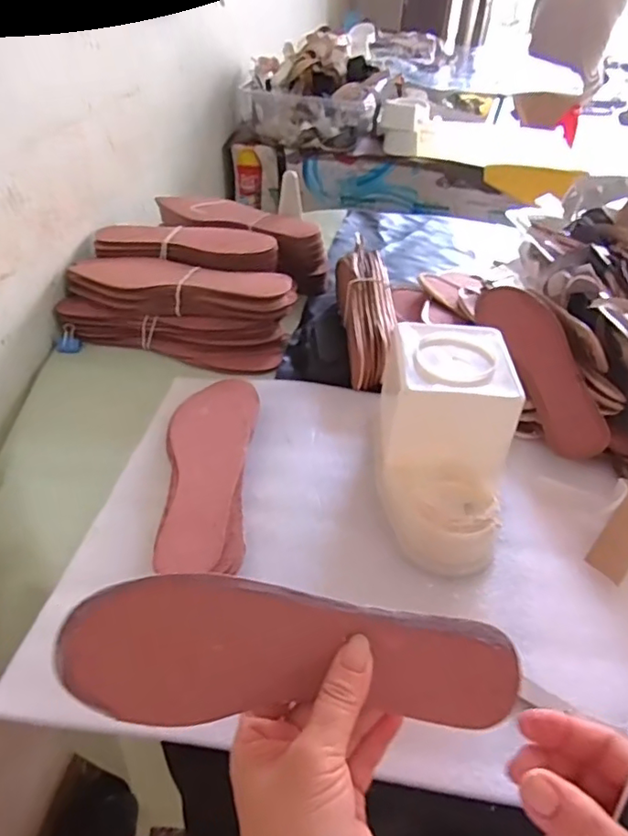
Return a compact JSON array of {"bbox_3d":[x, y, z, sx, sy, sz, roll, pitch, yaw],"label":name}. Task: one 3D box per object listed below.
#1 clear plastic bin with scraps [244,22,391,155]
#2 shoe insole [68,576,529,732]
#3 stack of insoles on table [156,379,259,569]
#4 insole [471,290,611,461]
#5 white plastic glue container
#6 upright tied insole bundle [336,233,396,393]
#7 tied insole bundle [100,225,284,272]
[{"bbox_3d":[-0.002,-0.689,1.200,0.294,0.154,0.191,1,41,-3],"label":"clear plastic bin with scraps"},{"bbox_3d":[-0.014,0.116,0.291,0.224,0.010,0.066,1,75,0],"label":"shoe insole"},{"bbox_3d":[-0.095,0.040,0.512,0.080,0.019,0.235,2,41,-2],"label":"stack of insoles on table"},{"bbox_3d":[0.231,-0.059,0.591,0.064,0.020,0.225,-31,53,19],"label":"insole"},{"bbox_3d":[0.107,0.017,0.481,0.109,0.111,0.190,6,41,3],"label":"white plastic glue container"},{"bbox_3d":[0.066,-0.127,0.678,0.063,0.072,0.220,-1,41,-5],"label":"upright tied insole bundle"},{"bbox_3d":[-0.162,-0.221,0.737,0.232,0.029,0.081,11,41,8],"label":"tied insole bundle"}]

